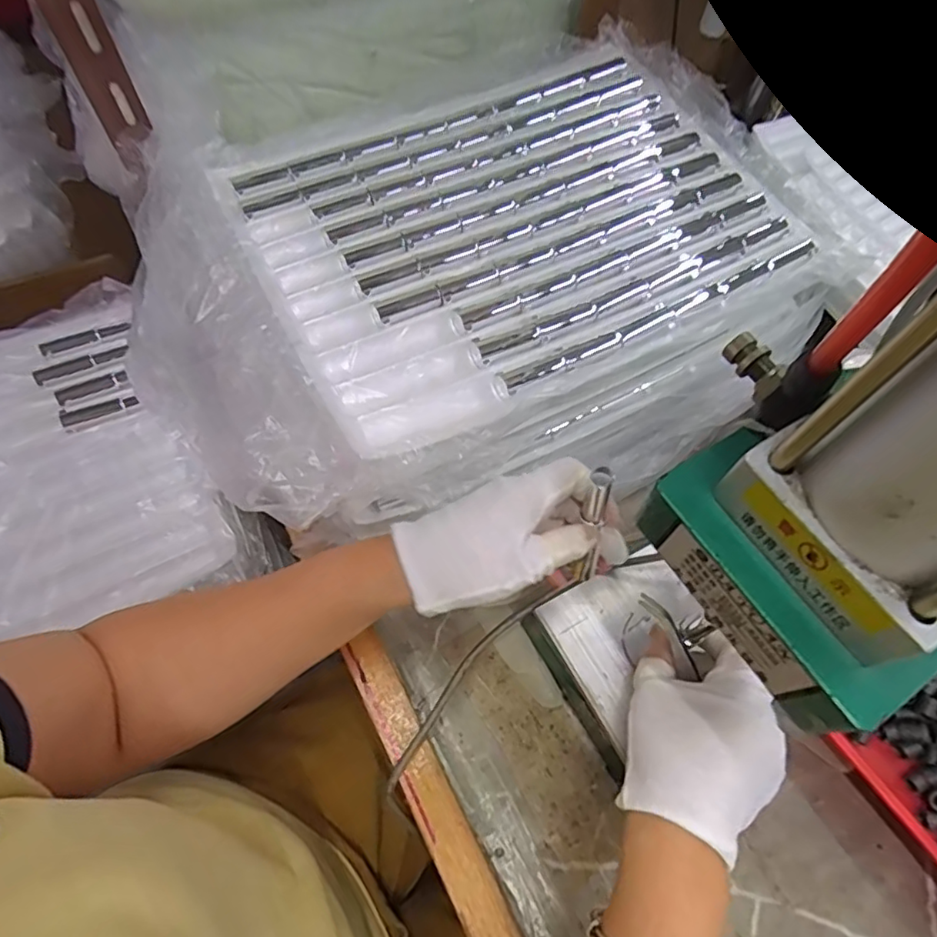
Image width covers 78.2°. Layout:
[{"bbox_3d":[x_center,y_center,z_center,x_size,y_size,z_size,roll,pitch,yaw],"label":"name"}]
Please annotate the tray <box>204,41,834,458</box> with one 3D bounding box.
[{"bbox_3d":[0.040,-0.204,0.463,0.400,0.023,0.324,-25,66,-14],"label":"tray"}]

